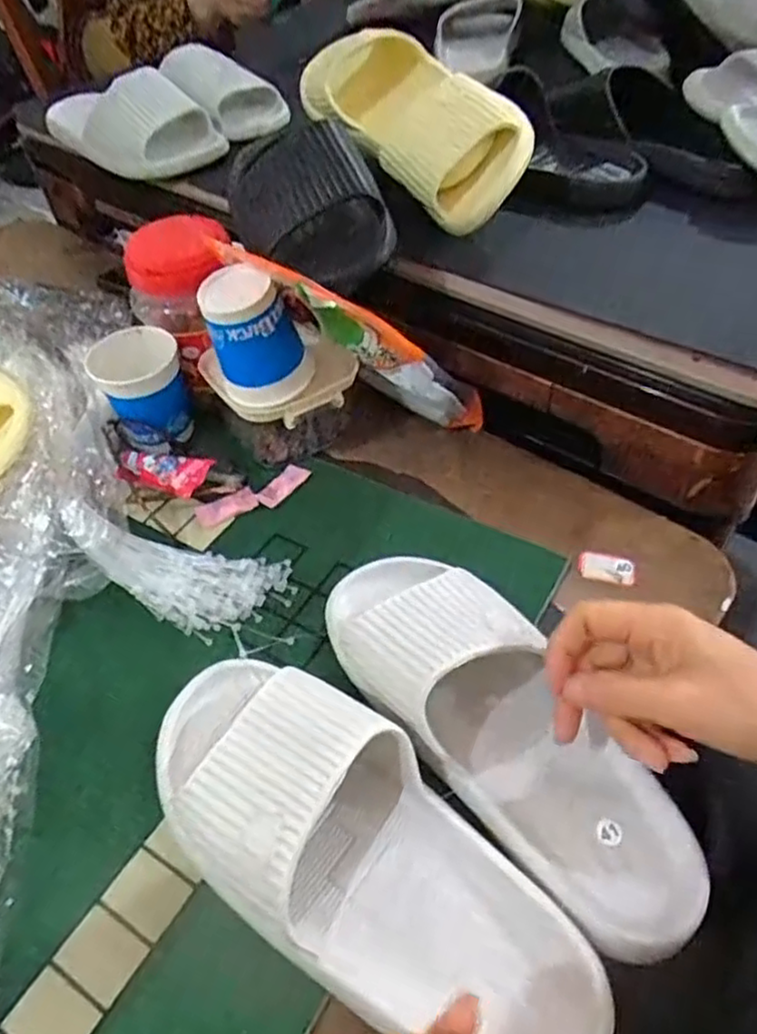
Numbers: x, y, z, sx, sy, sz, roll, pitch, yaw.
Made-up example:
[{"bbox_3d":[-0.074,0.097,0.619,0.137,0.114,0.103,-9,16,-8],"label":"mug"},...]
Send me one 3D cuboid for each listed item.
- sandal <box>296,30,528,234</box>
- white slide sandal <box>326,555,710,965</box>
[{"bbox_3d":[0.026,-0.348,0.608,0.101,0.095,0.262,-24,51,-15],"label":"sandal"},{"bbox_3d":[0.065,0.106,0.375,0.096,0.069,0.247,-33,62,-22],"label":"white slide sandal"}]

